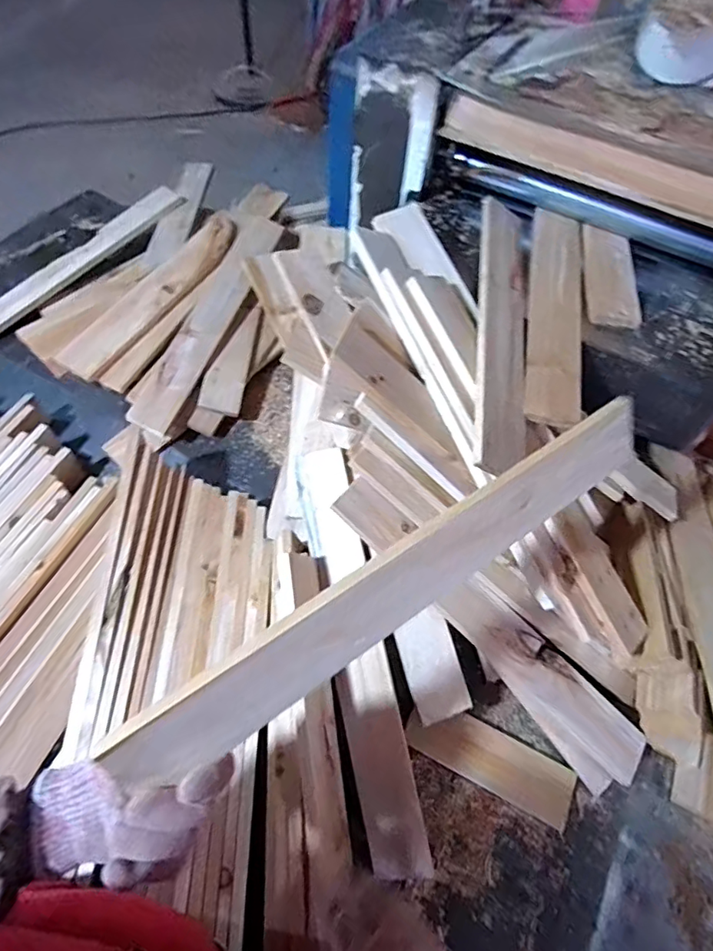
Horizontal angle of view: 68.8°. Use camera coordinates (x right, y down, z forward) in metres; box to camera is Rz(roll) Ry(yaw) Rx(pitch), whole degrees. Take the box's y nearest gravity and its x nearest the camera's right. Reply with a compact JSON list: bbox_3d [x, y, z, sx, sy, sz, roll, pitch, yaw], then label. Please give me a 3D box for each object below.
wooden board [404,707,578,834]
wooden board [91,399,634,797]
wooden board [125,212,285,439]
[{"bbox_3d":[0.171,0.364,0.673,0.215,0.015,0.070,26,60,11],"label":"wooden board"},{"bbox_3d":[0.056,0.080,0.439,0.514,0.072,0.014,-31,27,-19],"label":"wooden board"},{"bbox_3d":[-0.260,-0.288,0.936,0.071,0.020,0.481,26,71,-9],"label":"wooden board"}]

